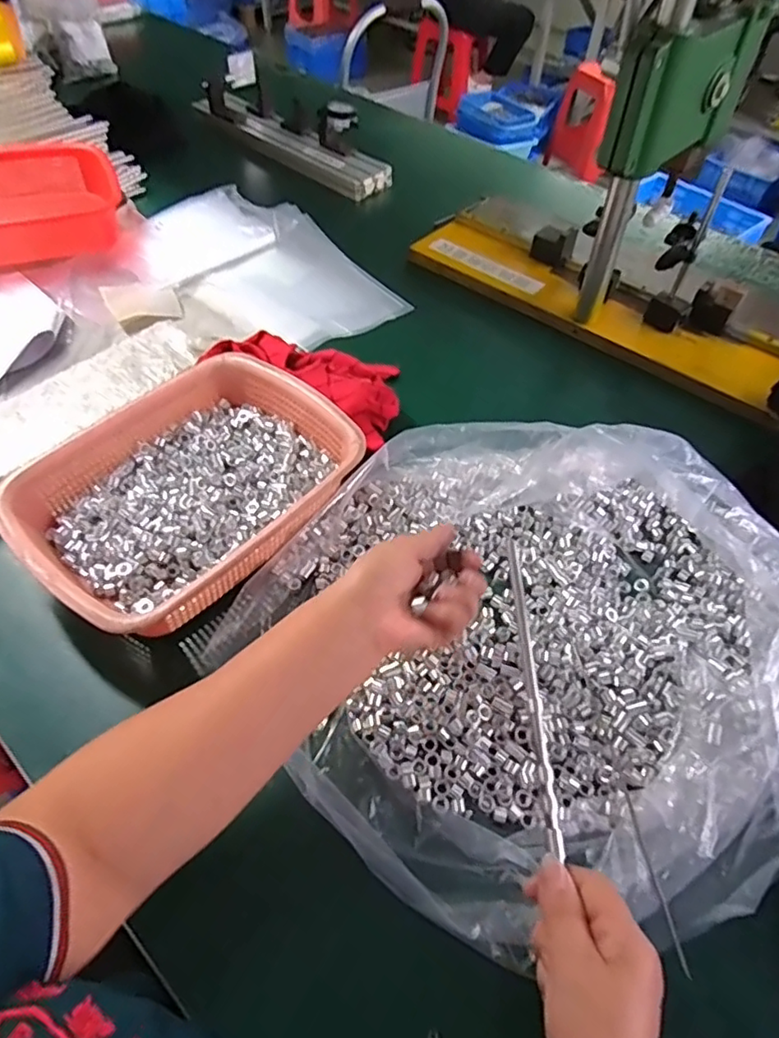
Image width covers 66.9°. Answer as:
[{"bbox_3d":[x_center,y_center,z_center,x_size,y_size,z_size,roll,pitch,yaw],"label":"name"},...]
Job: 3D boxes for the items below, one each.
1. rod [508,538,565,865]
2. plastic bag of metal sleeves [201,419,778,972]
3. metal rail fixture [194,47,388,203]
[{"bbox_3d":[0.095,0.113,0.395,0.008,0.008,0.197,-2,71,-5],"label":"rod"},{"bbox_3d":[0.122,0.084,0.474,0.470,0.098,0.418,-10,54,-11],"label":"plastic bag of metal sleeves"},{"bbox_3d":[-0.196,-0.749,1.126,0.113,0.111,0.469,-37,63,-27],"label":"metal rail fixture"}]

